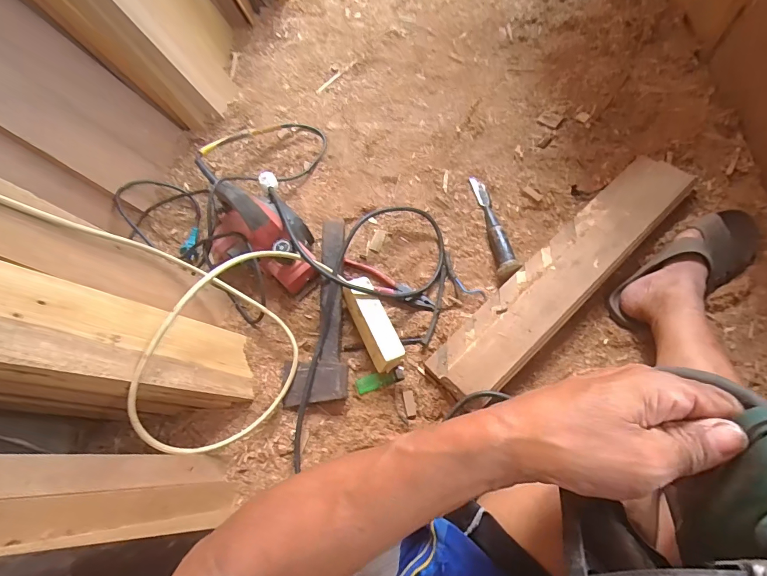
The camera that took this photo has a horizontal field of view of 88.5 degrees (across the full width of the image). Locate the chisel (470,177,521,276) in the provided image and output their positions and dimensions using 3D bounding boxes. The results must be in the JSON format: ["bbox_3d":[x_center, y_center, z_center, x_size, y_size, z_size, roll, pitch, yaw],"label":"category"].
[{"bbox_3d":[0.214,-0.127,0.767,0.032,0.032,0.231,-8,64,-2],"label":"chisel"}]

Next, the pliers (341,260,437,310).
[{"bbox_3d":[0.008,-0.010,0.720,0.183,0.022,0.052,17,66,11],"label":"pliers"}]

